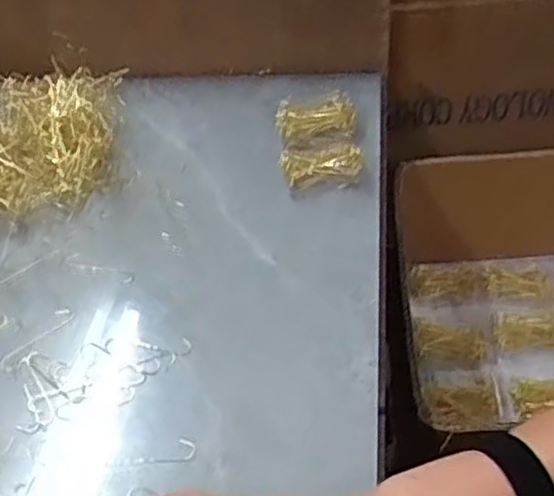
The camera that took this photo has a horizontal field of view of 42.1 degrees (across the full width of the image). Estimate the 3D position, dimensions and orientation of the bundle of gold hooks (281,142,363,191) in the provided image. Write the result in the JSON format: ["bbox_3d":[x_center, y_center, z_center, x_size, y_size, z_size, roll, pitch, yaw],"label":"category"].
[{"bbox_3d":[0.039,-0.074,0.635,0.070,0.018,0.047,-9,43,-3],"label":"bundle of gold hooks"}]

